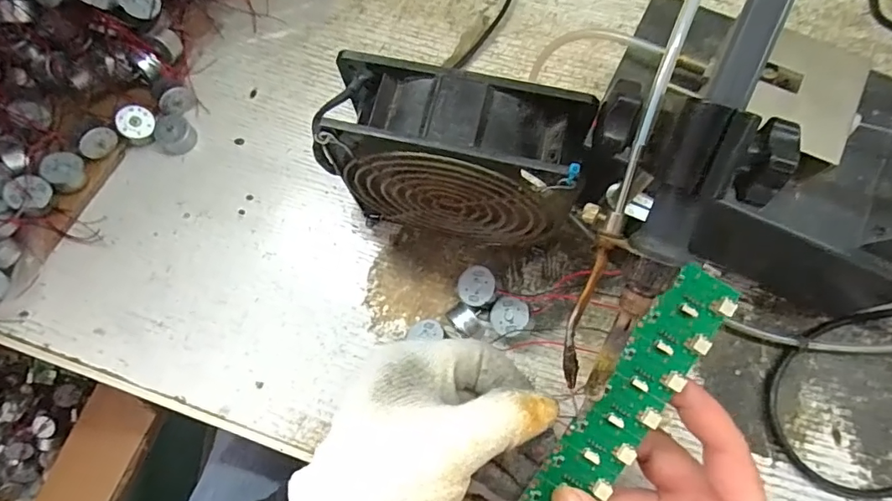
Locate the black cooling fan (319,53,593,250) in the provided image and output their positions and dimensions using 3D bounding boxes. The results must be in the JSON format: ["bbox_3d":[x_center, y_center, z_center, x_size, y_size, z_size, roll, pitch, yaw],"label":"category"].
[{"bbox_3d":[0.005,-0.041,0.272,0.126,0.119,0.048,12,76,5],"label":"black cooling fan"}]

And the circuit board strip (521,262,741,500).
[{"bbox_3d":[0.082,0.069,0.227,0.029,0.005,0.138,35,94,11],"label":"circuit board strip"}]

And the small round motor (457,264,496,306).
[{"bbox_3d":[0.018,0.023,0.306,0.022,0.019,0.023,-1,73,2],"label":"small round motor"}]

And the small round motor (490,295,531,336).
[{"bbox_3d":[0.040,0.040,0.300,0.023,0.013,0.023,-11,67,27],"label":"small round motor"}]

